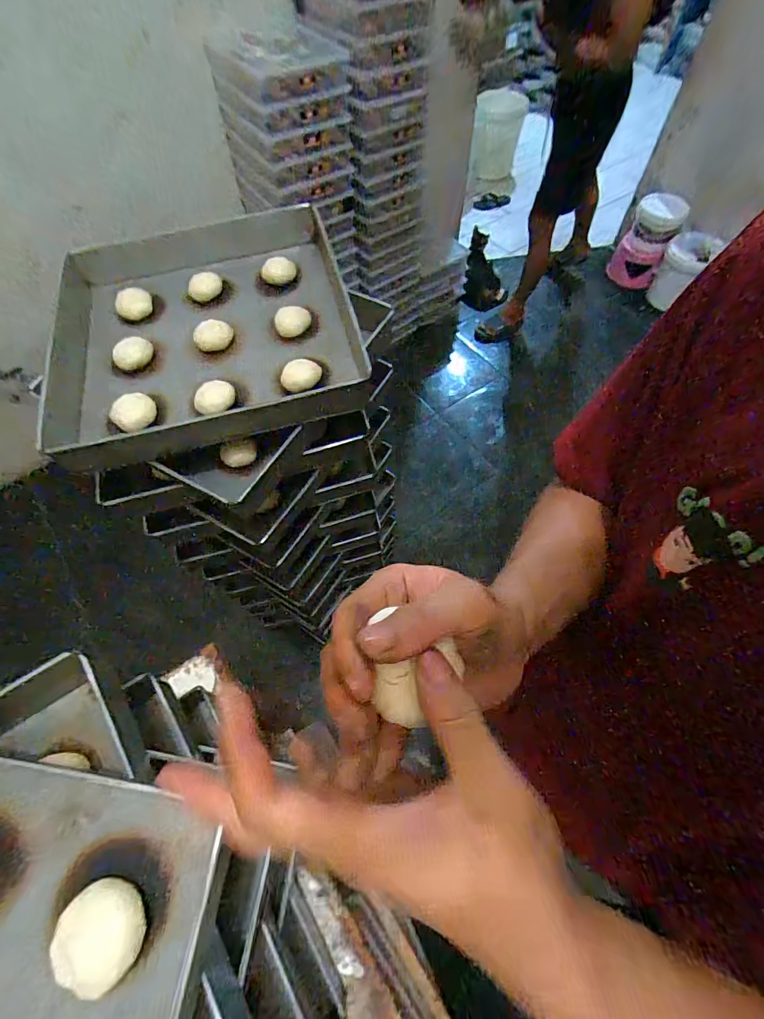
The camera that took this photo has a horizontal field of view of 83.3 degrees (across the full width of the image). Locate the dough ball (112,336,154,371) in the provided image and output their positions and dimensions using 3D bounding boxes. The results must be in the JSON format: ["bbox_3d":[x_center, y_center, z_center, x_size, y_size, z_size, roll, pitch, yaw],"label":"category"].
[{"bbox_3d":[-0.375,-0.236,0.651,0.054,0.026,0.045,-2,62,1],"label":"dough ball"}]

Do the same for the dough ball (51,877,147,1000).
[{"bbox_3d":[-0.190,0.289,0.292,0.060,0.036,0.056,21,65,13],"label":"dough ball"}]

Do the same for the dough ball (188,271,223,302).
[{"bbox_3d":[-0.293,-0.372,0.716,0.056,0.028,0.046,-17,63,-7],"label":"dough ball"}]

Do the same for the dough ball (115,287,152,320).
[{"bbox_3d":[-0.404,-0.336,0.701,0.055,0.030,0.045,-32,65,-14],"label":"dough ball"}]

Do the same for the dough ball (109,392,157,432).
[{"bbox_3d":[-0.339,-0.129,0.597,0.057,0.038,0.055,-1,62,2],"label":"dough ball"}]

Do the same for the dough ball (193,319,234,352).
[{"bbox_3d":[-0.257,-0.266,0.656,0.057,0.029,0.042,-18,63,-7],"label":"dough ball"}]

